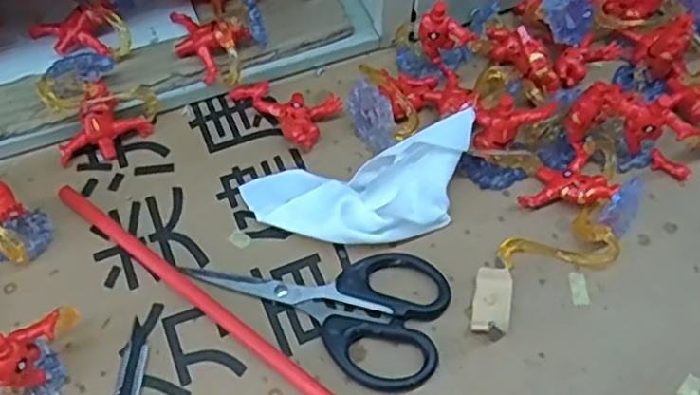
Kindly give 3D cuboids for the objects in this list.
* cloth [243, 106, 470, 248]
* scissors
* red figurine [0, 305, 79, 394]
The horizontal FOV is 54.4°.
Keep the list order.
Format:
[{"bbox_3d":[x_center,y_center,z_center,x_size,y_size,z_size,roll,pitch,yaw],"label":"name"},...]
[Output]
[{"bbox_3d":[0.007,-0.001,0.341,0.116,0.027,0.049,-14,62,7],"label":"cloth"},{"bbox_3d":[-0.015,0.046,0.318,0.118,0.007,0.062,14,59,7],"label":"scissors"},{"bbox_3d":[-0.135,0.068,0.282,0.027,0.047,0.053,25,61,13],"label":"red figurine"}]

